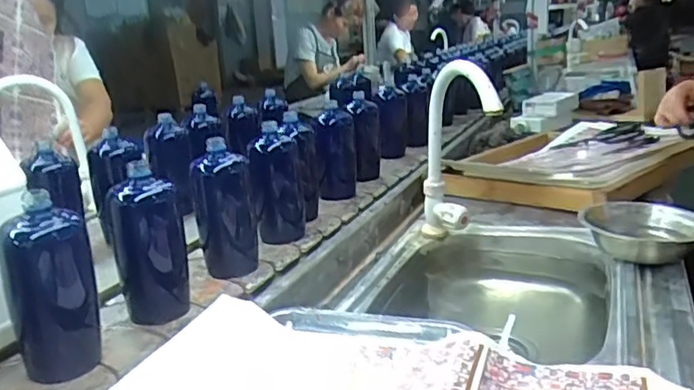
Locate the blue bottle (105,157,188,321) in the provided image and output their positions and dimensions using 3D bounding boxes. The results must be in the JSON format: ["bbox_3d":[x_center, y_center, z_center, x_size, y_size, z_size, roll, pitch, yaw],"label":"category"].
[{"bbox_3d":[-0.245,0.062,0.738,0.057,0.176,0.068,6,18,28],"label":"blue bottle"}]

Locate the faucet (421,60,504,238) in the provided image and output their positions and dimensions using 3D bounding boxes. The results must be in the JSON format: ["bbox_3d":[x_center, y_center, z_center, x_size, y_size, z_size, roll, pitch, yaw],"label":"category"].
[{"bbox_3d":[0.160,-0.063,0.938,0.052,0.324,0.133,-9,40,-20],"label":"faucet"}]

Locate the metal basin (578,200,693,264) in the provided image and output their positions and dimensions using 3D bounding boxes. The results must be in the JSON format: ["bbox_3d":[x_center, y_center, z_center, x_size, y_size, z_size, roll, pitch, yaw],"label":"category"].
[{"bbox_3d":[0.413,0.055,0.845,0.159,0.048,0.152,1,16,15],"label":"metal basin"}]

